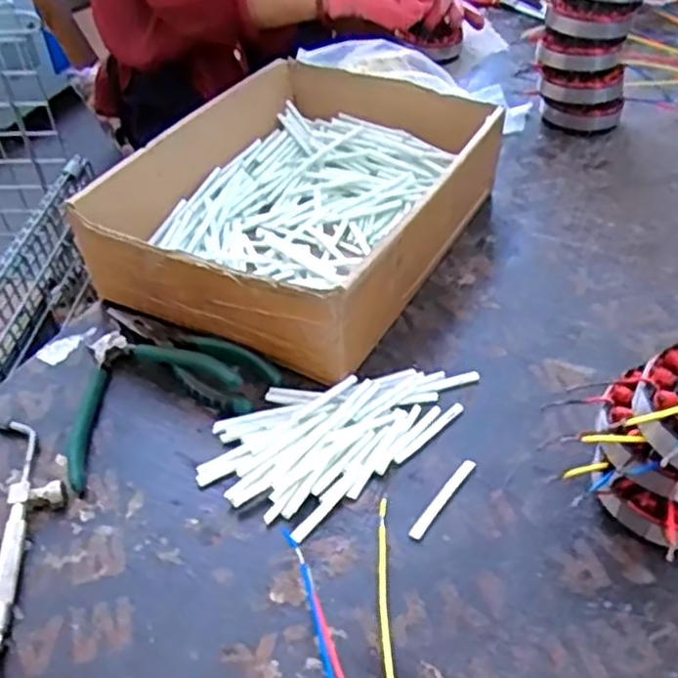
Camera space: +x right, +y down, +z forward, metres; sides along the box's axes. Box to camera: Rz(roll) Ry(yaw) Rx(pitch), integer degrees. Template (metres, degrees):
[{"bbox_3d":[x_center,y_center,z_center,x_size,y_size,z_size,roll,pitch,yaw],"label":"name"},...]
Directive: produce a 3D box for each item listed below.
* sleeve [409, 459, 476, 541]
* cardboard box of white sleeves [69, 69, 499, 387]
[{"bbox_3d":[0.064,0.098,0.444,0.008,0.004,0.067,27,51,28],"label":"sleeve"},{"bbox_3d":[-0.021,-0.129,0.631,0.246,0.089,0.347,18,47,21],"label":"cardboard box of white sleeves"}]

